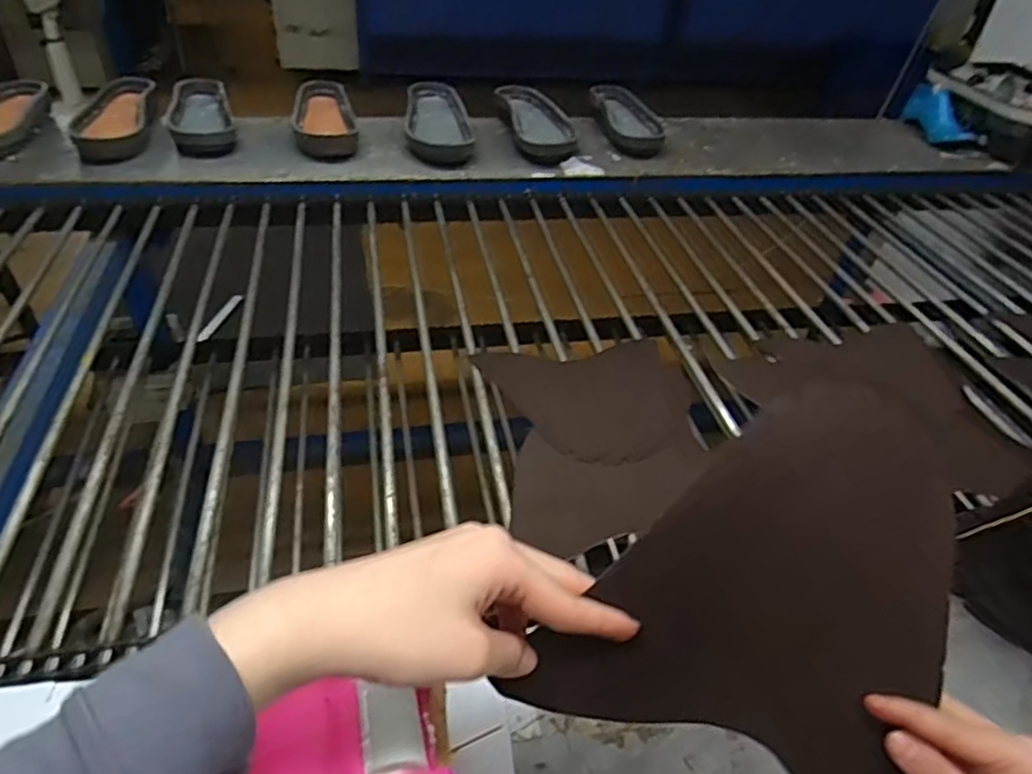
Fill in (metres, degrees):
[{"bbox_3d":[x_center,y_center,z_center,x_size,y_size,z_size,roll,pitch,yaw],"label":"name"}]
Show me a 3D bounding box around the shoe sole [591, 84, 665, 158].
[{"bbox_3d":[0.235,-0.548,1.420,0.130,0.060,0.256,-5,40,-13],"label":"shoe sole"}]

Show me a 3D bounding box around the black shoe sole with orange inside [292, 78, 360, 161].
[{"bbox_3d":[-0.365,-0.514,1.304,0.115,0.053,0.249,-7,41,-15],"label":"black shoe sole with orange inside"}]

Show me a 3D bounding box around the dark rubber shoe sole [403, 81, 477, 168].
[{"bbox_3d":[-0.151,-0.525,1.347,0.131,0.048,0.280,0,40,-7],"label":"dark rubber shoe sole"}]

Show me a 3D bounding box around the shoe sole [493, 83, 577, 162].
[{"bbox_3d":[0.040,-0.530,1.376,0.129,0.056,0.259,-4,40,-11],"label":"shoe sole"}]

